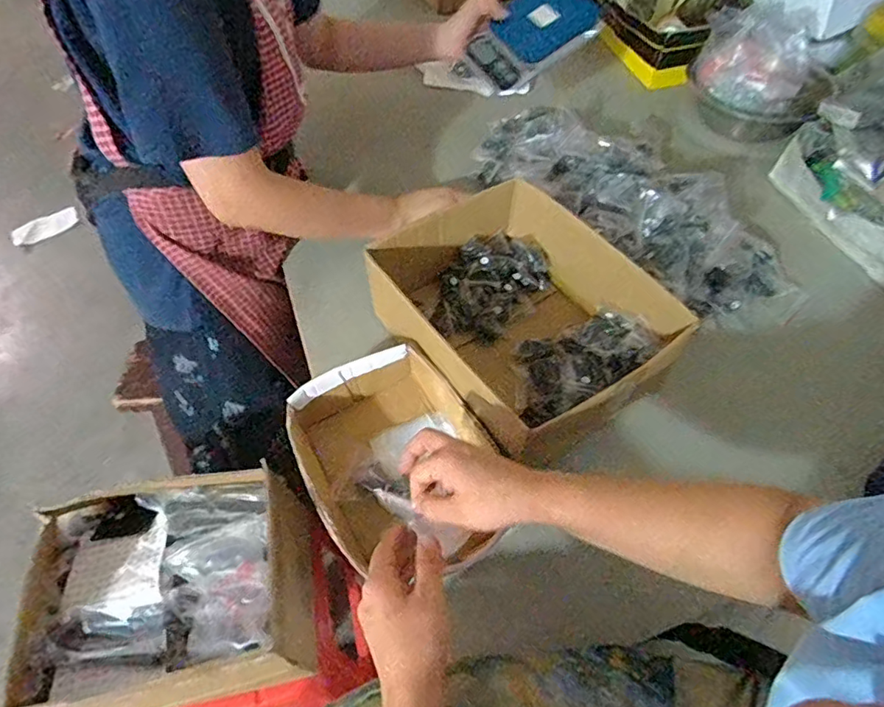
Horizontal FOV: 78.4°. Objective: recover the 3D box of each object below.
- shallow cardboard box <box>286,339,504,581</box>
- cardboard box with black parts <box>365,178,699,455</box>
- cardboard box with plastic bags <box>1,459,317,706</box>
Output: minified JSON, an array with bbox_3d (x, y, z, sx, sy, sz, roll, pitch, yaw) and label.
[{"bbox_3d":[-0.050,0.120,0.597,0.188,0.071,0.245,-27,59,-17],"label":"shallow cardboard box"},{"bbox_3d":[0.093,-0.048,0.668,0.257,0.114,0.320,-31,61,-19],"label":"cardboard box with black parts"},{"bbox_3d":[-0.359,0.310,0.720,0.312,0.210,0.266,-12,56,-7],"label":"cardboard box with plastic bags"}]

